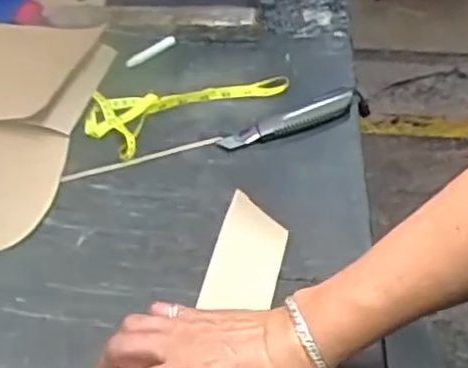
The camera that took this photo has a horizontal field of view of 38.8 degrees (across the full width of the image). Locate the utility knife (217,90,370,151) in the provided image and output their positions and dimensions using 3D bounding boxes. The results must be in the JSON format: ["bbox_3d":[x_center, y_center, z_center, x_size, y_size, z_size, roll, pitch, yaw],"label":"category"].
[{"bbox_3d":[0.076,-0.073,0.735,0.192,0.010,0.034,-21,44,-20],"label":"utility knife"}]

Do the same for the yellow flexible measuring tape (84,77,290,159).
[{"bbox_3d":[-0.059,-0.104,0.773,0.229,0.011,0.116,-29,48,-27],"label":"yellow flexible measuring tape"}]

